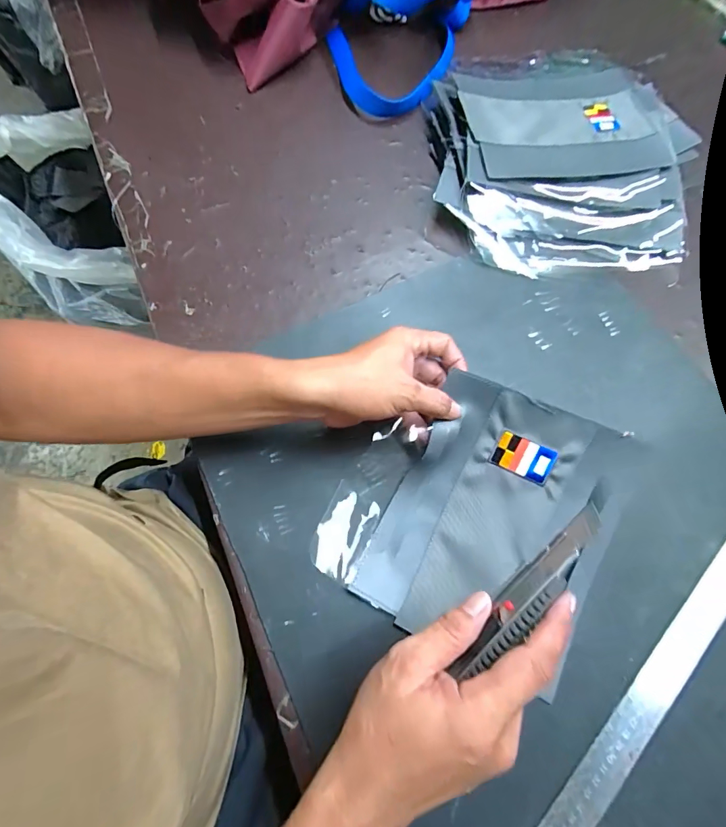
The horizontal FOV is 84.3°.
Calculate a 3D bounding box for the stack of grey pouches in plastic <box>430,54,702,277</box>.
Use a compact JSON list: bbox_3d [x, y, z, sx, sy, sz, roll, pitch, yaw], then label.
[{"bbox_3d":[0.232,-0.320,0.477,0.290,0.053,0.335,3,70,1],"label":"stack of grey pouches in plastic"}]

